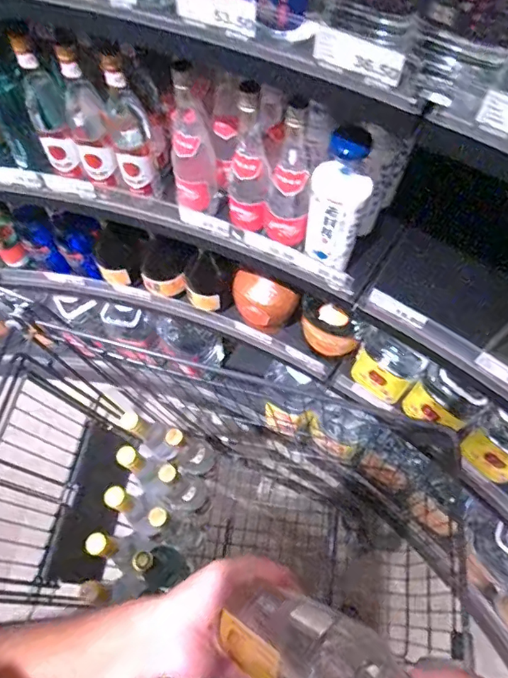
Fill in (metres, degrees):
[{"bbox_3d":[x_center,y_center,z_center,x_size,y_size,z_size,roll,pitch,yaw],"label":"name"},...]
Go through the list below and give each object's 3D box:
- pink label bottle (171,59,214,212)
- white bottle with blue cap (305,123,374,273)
[{"bbox_3d":[-0.093,-0.288,0.727,0.059,0.207,0.064,-6,63,-4],"label":"pink label bottle"},{"bbox_3d":[0.117,-0.200,0.686,0.070,0.211,0.087,7,63,3],"label":"white bottle with blue cap"}]

